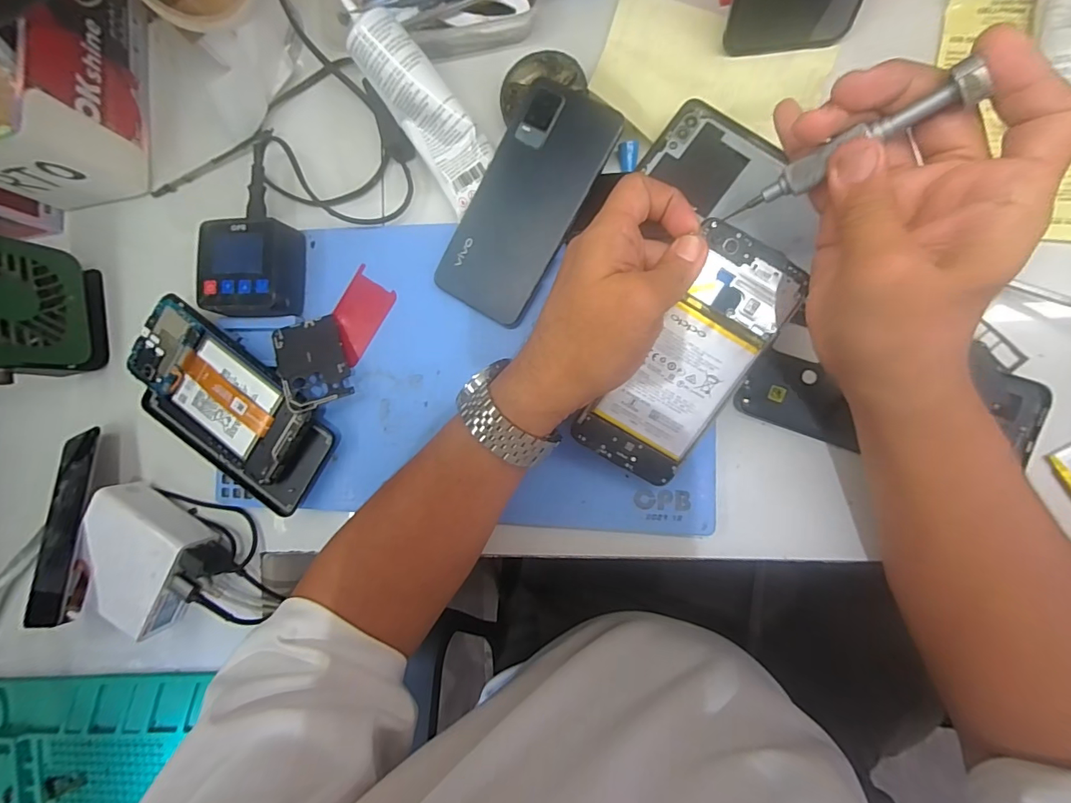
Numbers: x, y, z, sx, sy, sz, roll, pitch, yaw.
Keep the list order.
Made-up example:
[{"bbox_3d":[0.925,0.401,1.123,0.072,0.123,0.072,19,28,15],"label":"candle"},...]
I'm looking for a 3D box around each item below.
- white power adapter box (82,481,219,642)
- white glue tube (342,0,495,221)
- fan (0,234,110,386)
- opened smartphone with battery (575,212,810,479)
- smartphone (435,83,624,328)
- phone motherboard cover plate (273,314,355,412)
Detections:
[{"bbox_3d":[-0.314,0.126,0.371,0.089,0.042,0.090,28,95,7],"label":"white power adapter box"},{"bbox_3d":[-0.079,-0.207,0.327,0.043,0.024,0.137,-35,107,6],"label":"white glue tube"},{"bbox_3d":[-0.405,-0.071,0.357,0.047,0.114,0.108,-1,91,9],"label":"fan"},{"bbox_3d":[0.091,-0.022,0.278,0.069,0.004,0.150,30,106,-3],"label":"opened smartphone with battery"},{"bbox_3d":[-0.008,-0.136,0.327,0.075,0.006,0.159,31,101,8],"label":"smartphone"},{"bbox_3d":[-0.165,-0.030,0.345,0.047,0.006,0.068,-18,73,-12],"label":"phone motherboard cover plate"}]

